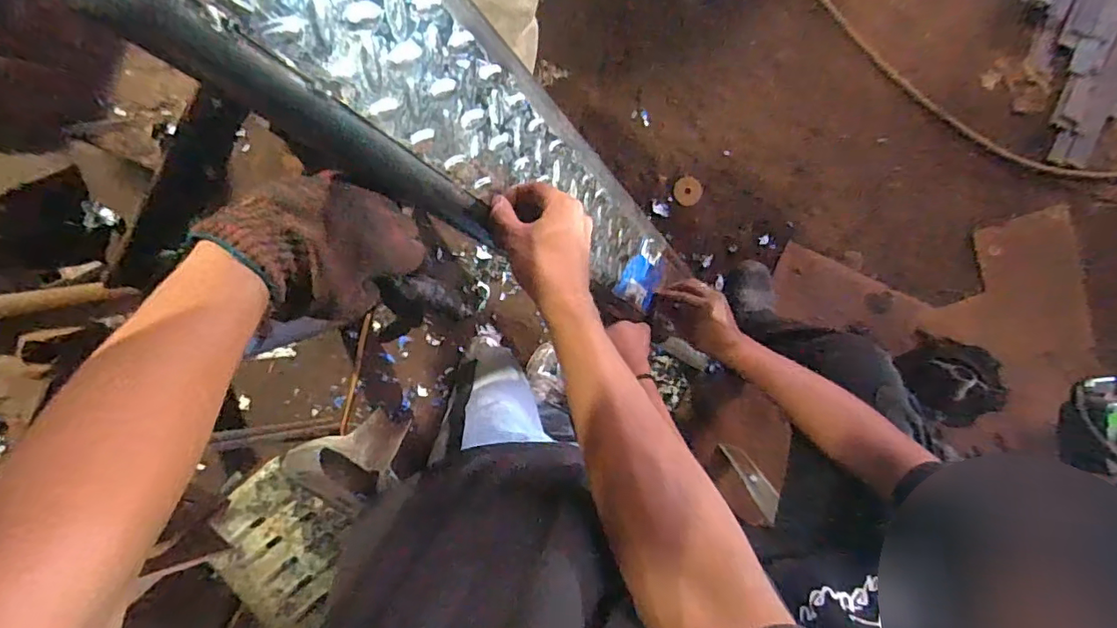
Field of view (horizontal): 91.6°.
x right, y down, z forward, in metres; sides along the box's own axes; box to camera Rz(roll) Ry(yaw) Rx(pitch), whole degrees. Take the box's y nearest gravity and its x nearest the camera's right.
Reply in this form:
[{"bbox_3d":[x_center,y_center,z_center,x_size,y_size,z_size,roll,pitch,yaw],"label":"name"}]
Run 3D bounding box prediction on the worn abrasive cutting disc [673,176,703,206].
[{"bbox_3d":[0.313,-0.295,1.305,0.068,0.008,0.067,-1,96,-6],"label":"worn abrasive cutting disc"}]

